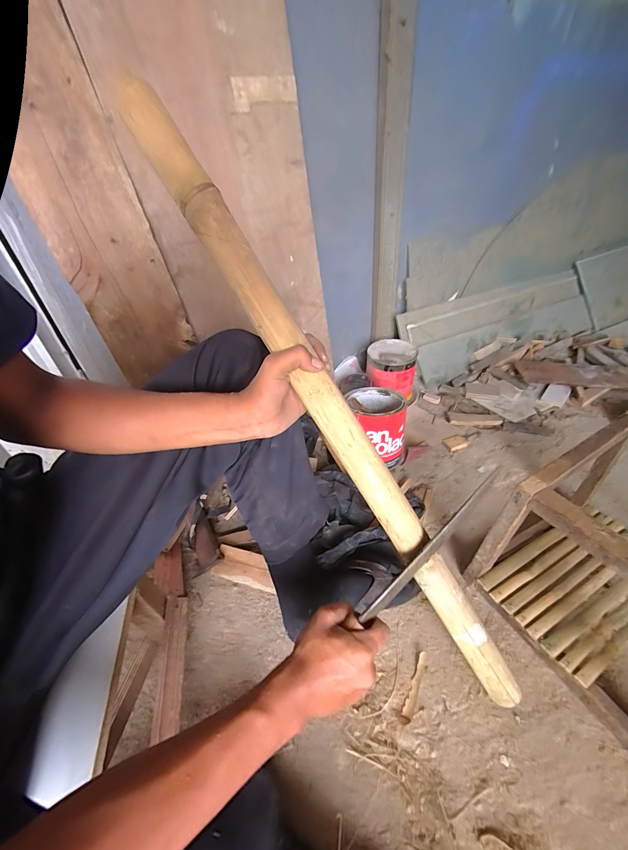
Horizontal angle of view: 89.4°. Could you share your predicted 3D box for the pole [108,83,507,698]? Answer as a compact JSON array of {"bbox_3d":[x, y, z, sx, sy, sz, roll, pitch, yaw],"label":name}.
[{"bbox_3d":[0.046,0.029,0.362,0.034,0.798,0.042,-40,13,-34],"label":"pole"}]

